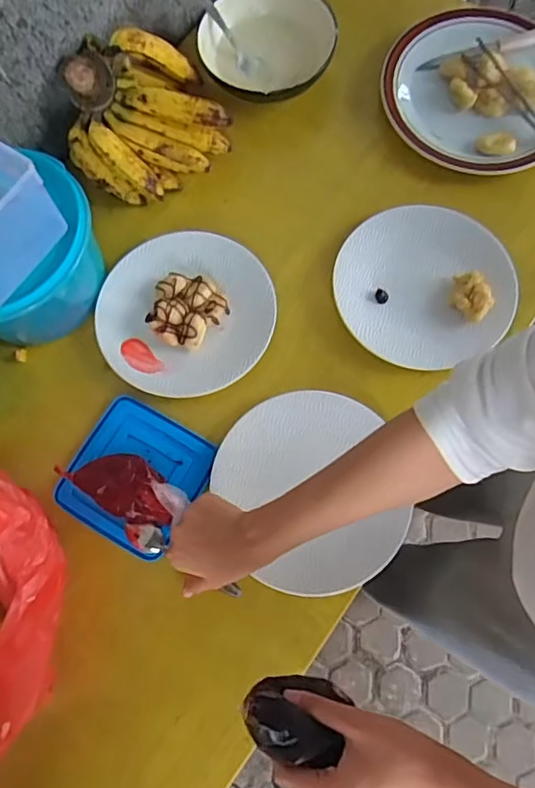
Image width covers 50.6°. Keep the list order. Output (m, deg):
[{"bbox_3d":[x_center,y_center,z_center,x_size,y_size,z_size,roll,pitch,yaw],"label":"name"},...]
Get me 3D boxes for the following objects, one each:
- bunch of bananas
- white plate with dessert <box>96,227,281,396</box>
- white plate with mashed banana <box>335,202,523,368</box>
[{"bbox_3d":[-0.161,-0.349,0.695,0.175,0.081,0.179,-23,75,-5],"label":"bunch of bananas"},{"bbox_3d":[-0.095,-0.097,0.654,0.192,0.029,0.199,22,76,8],"label":"white plate with dessert"},{"bbox_3d":[0.183,-0.129,0.640,0.203,0.023,0.190,0,74,1],"label":"white plate with mashed banana"}]

